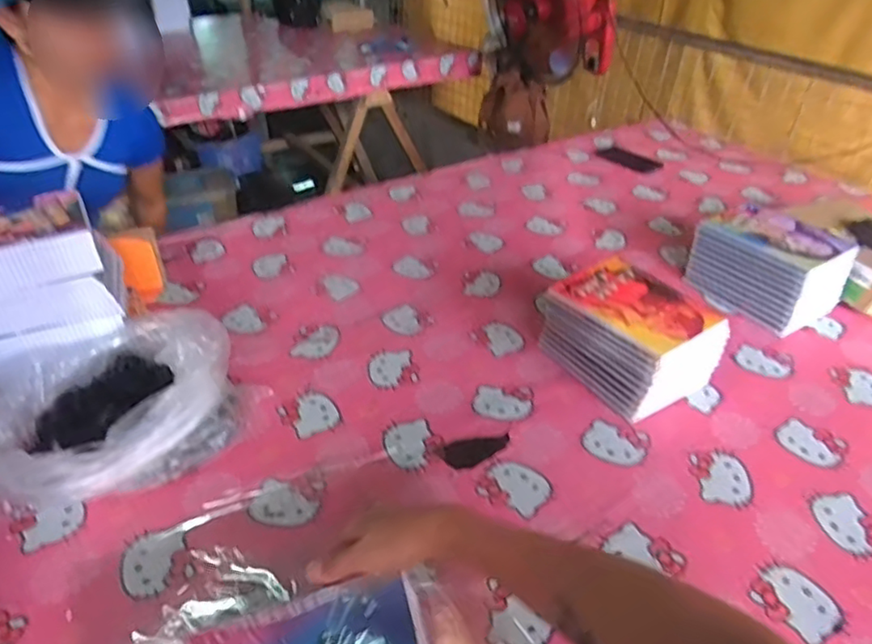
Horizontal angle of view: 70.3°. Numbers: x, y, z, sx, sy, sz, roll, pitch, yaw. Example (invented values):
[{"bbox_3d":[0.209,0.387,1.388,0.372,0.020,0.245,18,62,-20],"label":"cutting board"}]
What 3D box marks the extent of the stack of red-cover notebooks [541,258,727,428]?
[{"bbox_3d":[0.273,0.022,0.886,0.148,0.122,0.205,-21,42,-29],"label":"stack of red-cover notebooks"}]

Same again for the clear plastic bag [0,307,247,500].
[{"bbox_3d":[-0.407,0.098,0.759,0.297,0.122,0.231,-24,43,-31],"label":"clear plastic bag"}]

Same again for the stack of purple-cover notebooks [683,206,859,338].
[{"bbox_3d":[0.566,-0.097,1.054,0.170,0.121,0.209,-25,44,-33],"label":"stack of purple-cover notebooks"}]

